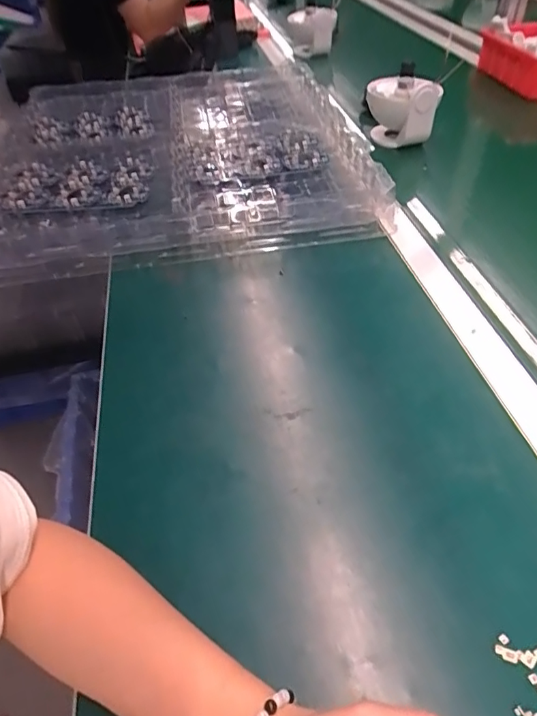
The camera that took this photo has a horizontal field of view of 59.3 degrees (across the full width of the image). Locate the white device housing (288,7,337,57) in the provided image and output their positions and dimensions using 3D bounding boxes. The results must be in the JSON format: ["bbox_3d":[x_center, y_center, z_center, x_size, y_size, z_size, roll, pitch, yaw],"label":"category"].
[{"bbox_3d":[0.115,-0.863,1.257,0.123,0.097,0.085,-3,48,6],"label":"white device housing"}]

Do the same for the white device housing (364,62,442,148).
[{"bbox_3d":[0.222,-0.413,0.795,0.113,0.117,0.089,7,47,10],"label":"white device housing"}]

